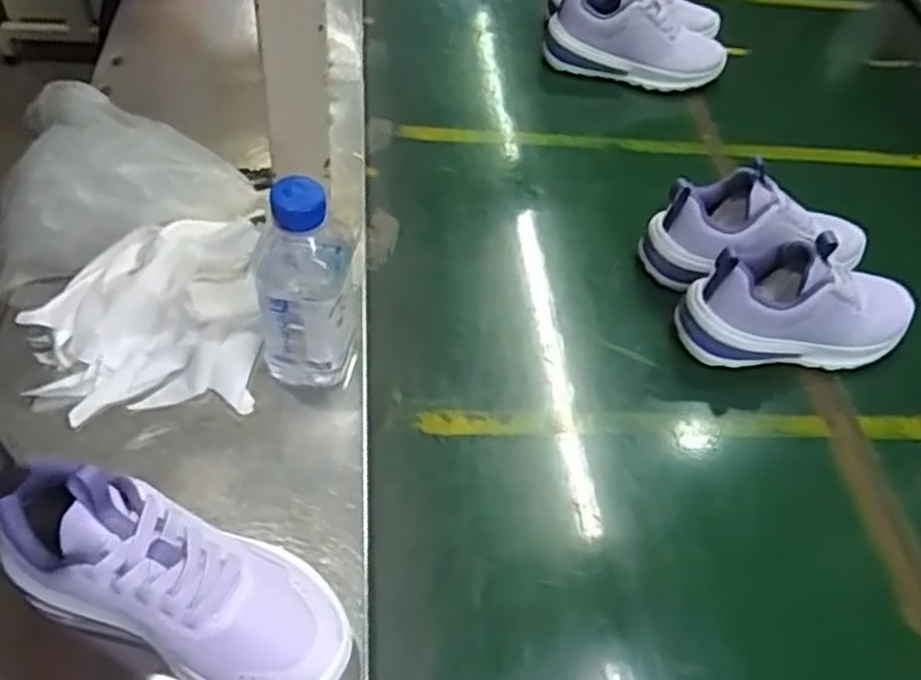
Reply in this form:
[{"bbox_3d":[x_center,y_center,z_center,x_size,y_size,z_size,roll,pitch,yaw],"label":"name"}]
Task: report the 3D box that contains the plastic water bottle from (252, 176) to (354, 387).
[{"bbox_3d":[-0.104,-0.036,0.512,0.065,0.172,0.069,-6,53,-12],"label":"plastic water bottle"}]

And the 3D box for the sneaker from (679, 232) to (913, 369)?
[{"bbox_3d":[0.286,-0.034,0.627,0.199,0.103,0.077,0,52,-6],"label":"sneaker"}]

